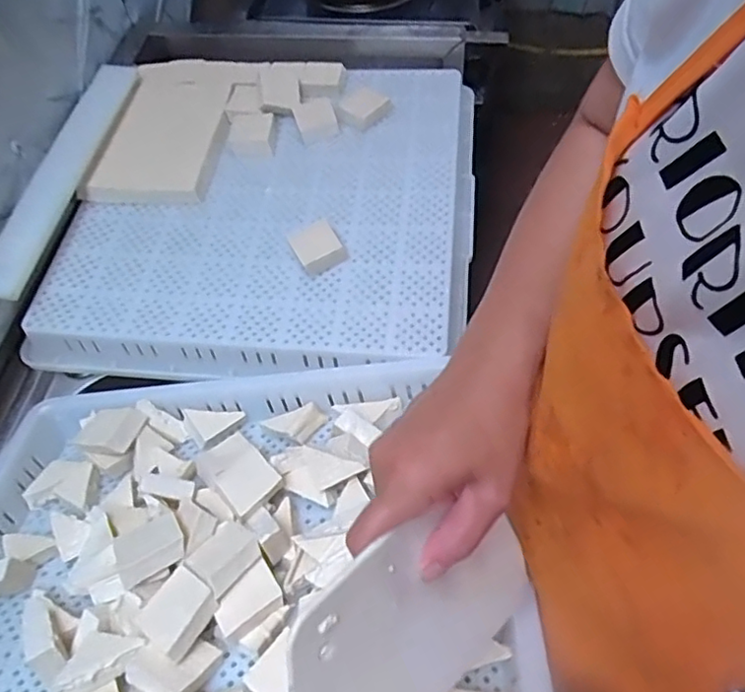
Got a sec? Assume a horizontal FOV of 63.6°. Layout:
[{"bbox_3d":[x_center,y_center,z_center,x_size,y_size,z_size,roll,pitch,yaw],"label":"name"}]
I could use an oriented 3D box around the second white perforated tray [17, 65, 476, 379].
[{"bbox_3d":[-0.111,-0.165,0.703,0.449,0.040,0.439,3,60,4],"label":"second white perforated tray"}]

